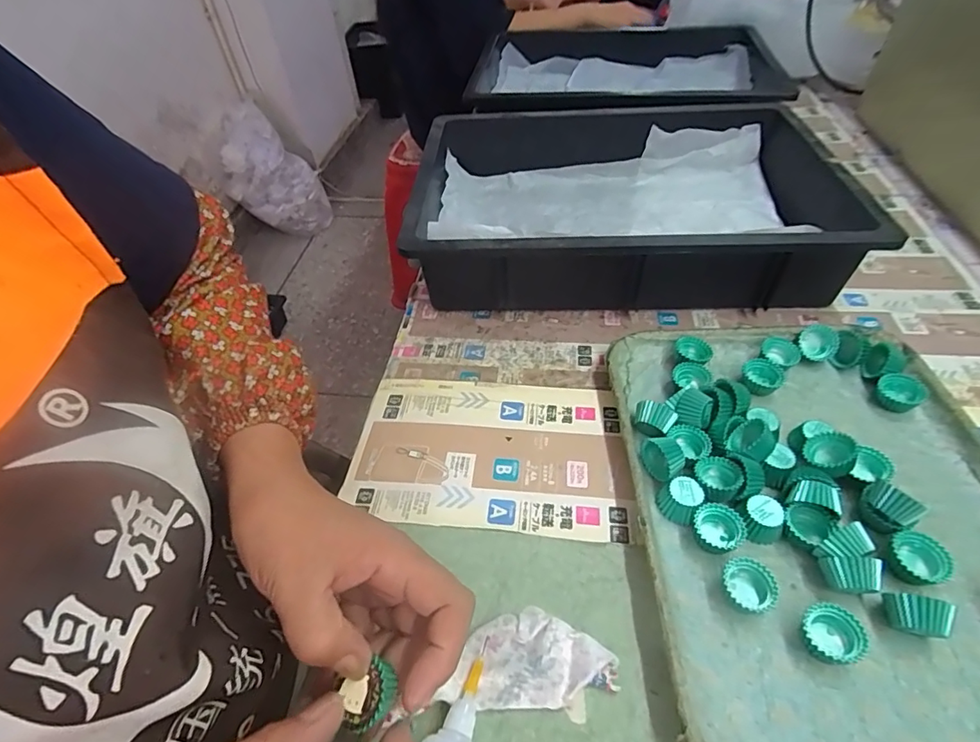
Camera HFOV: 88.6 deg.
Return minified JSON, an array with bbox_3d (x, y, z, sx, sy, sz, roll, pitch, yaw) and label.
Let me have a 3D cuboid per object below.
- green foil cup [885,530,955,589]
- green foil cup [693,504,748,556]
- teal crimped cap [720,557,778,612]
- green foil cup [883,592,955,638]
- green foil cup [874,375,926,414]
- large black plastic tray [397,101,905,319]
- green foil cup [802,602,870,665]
[{"bbox_3d":[0.269,0.117,0.315,0.026,0.018,0.032,-21,49,-16],"label":"green foil cup"},{"bbox_3d":[0.154,0.107,0.336,0.029,0.017,0.031,-2,47,2],"label":"green foil cup"},{"bbox_3d":[0.162,0.133,0.312,0.025,0.015,0.032,-19,49,-14],"label":"teal crimped cap"},{"bbox_3d":[0.243,0.141,0.286,0.029,0.031,0.016,17,50,18],"label":"green foil cup"},{"bbox_3d":[0.331,0.018,0.408,0.031,0.021,0.031,-2,47,2],"label":"green foil cup"},{"bbox_3d":[0.144,-0.190,0.569,0.434,0.093,0.334,3,47,6],"label":"large black plastic tray"},{"bbox_3d":[0.198,0.153,0.290,0.028,0.018,0.030,15,49,16],"label":"green foil cup"}]

